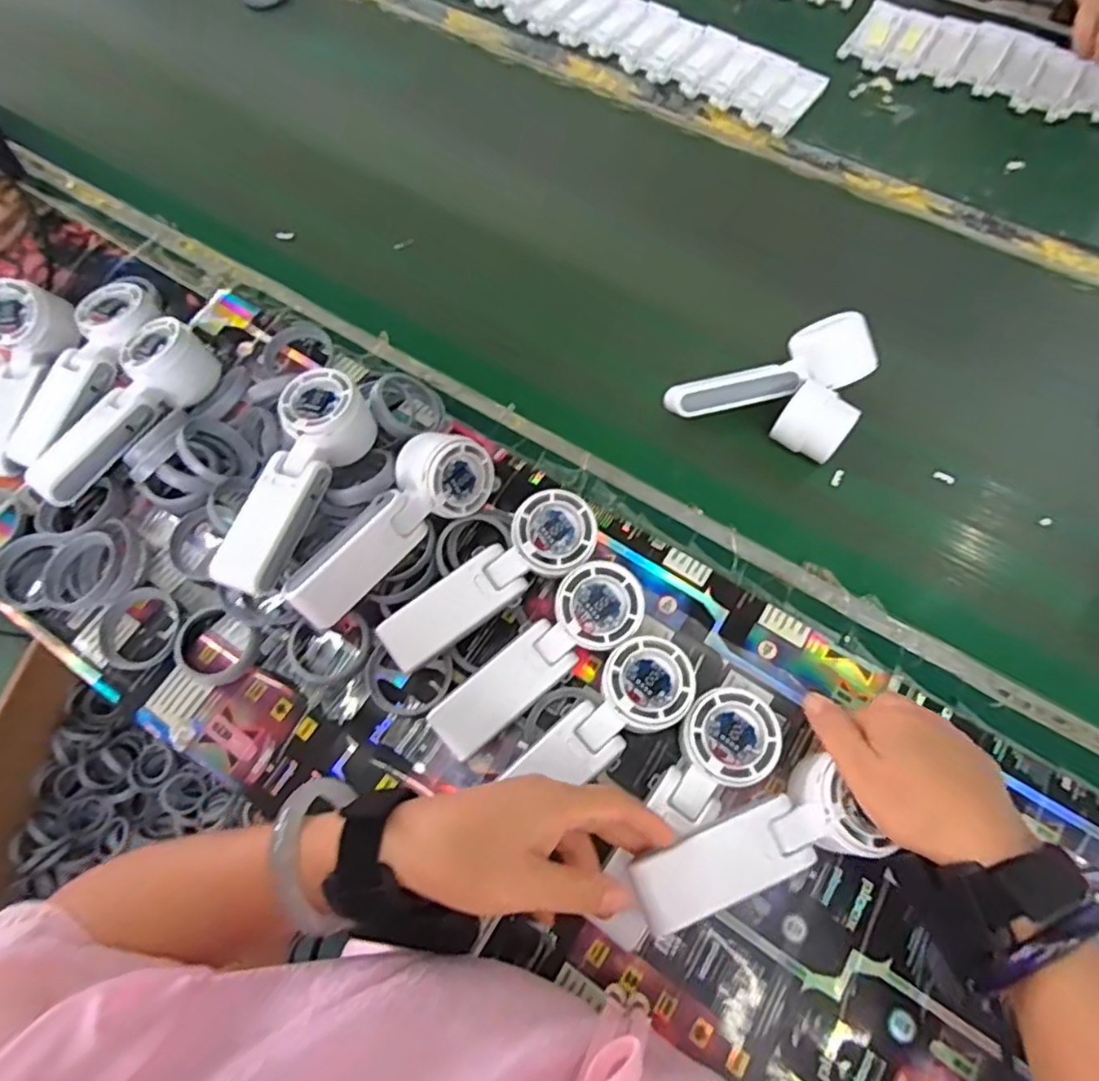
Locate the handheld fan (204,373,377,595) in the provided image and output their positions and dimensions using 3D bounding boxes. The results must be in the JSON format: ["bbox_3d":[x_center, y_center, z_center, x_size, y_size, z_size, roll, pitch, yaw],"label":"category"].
[{"bbox_3d":[-0.185,-0.044,0.463,0.052,0.042,0.165,22,70,10],"label":"handheld fan"}]

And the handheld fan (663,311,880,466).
[{"bbox_3d":[0.190,-0.110,0.521,0.167,0.048,0.102,-23,69,-7],"label":"handheld fan"}]

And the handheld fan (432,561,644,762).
[{"bbox_3d":[-0.006,0.080,0.433,0.159,0.031,0.051,-41,72,0],"label":"handheld fan"}]

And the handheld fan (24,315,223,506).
[{"bbox_3d":[-0.349,-0.103,0.530,0.065,0.053,0.171,34,73,14],"label":"handheld fan"}]

